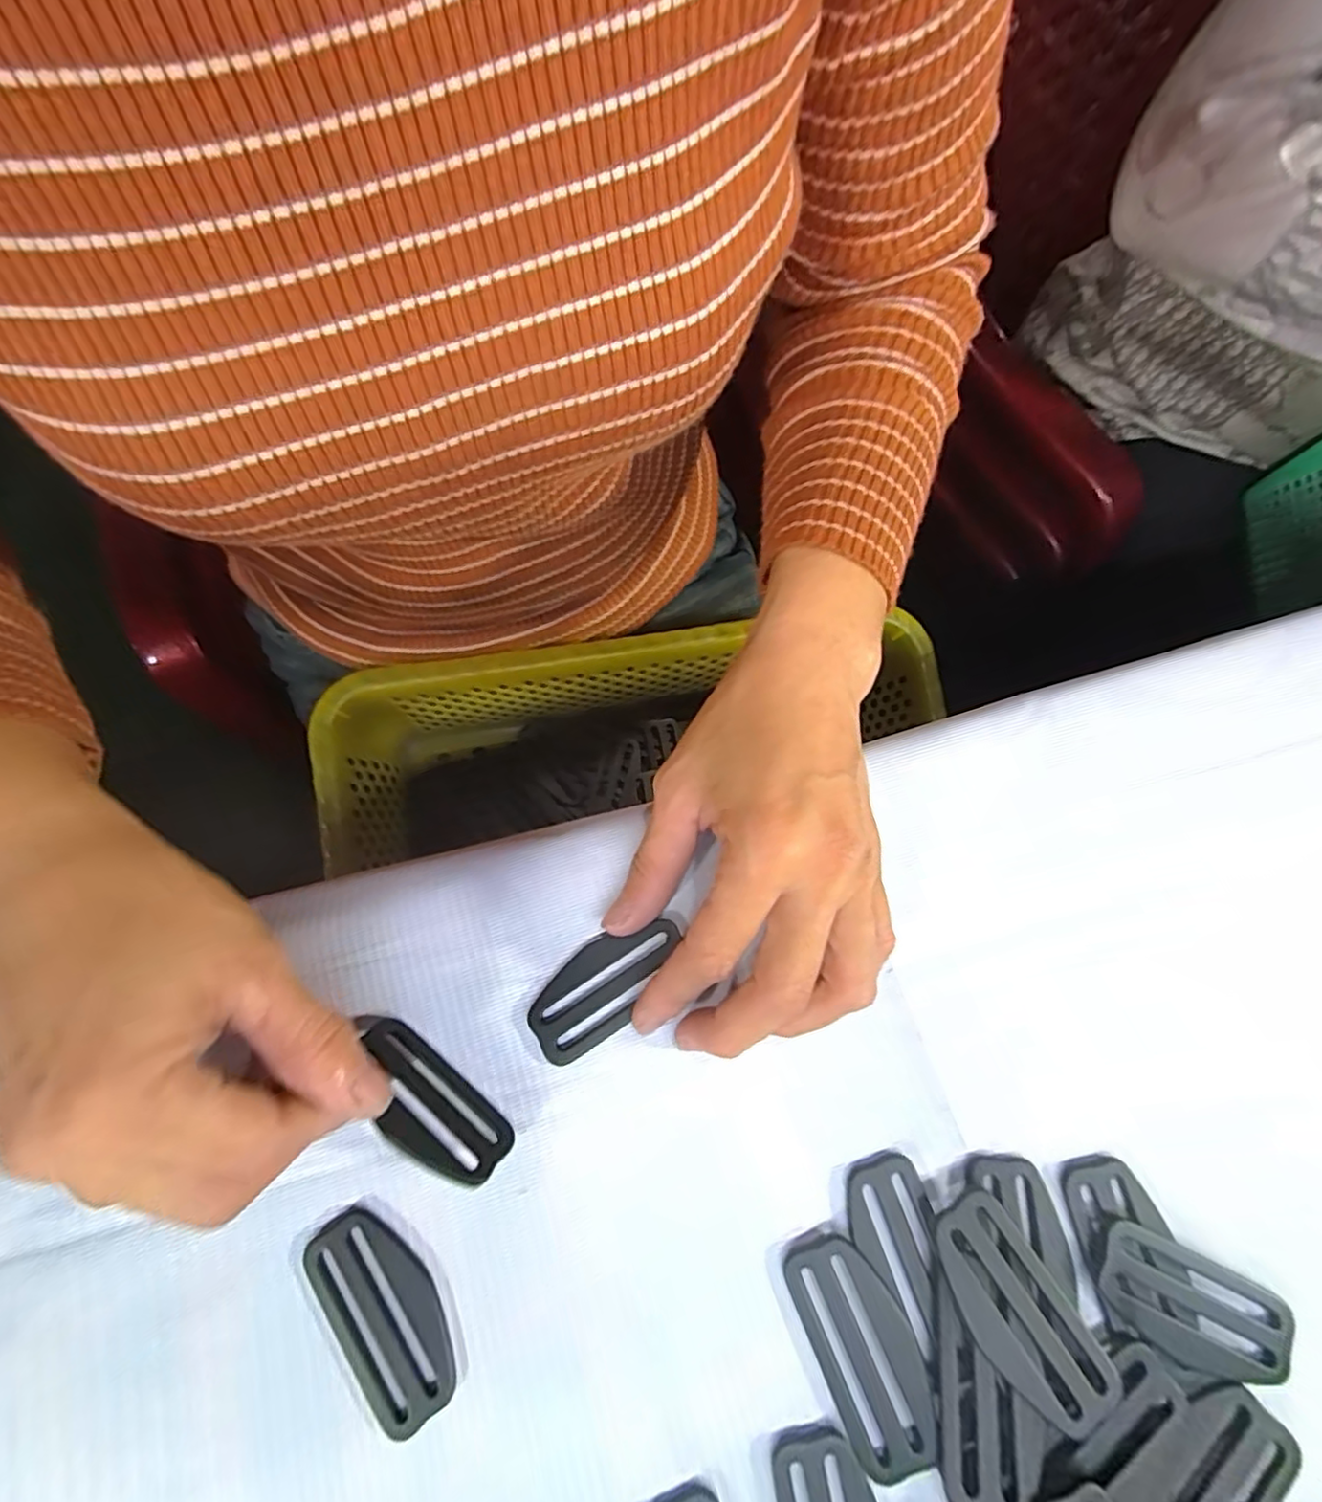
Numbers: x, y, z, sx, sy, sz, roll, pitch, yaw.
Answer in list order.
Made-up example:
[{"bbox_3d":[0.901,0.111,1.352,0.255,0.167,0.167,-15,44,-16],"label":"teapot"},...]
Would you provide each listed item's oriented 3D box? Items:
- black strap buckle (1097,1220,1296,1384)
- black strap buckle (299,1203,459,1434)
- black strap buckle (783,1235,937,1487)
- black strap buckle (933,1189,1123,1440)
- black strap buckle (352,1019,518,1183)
[{"bbox_3d":[0.159,0.166,0.190,0.056,0.006,0.029,25,73,7],"label":"black strap buckle"},{"bbox_3d":[-0.083,0.169,0.191,0.027,0.004,0.058,-36,76,-11],"label":"black strap buckle"},{"bbox_3d":[0.060,0.177,0.188,0.028,0.005,0.057,-22,73,-7],"label":"black strap buckle"},{"bbox_3d":[0.103,0.163,0.185,0.028,0.004,0.058,-33,70,-6],"label":"black strap buckle"},{"bbox_3d":[-0.076,0.109,0.200,0.063,0.028,0.004,36,116,12],"label":"black strap buckle"}]

